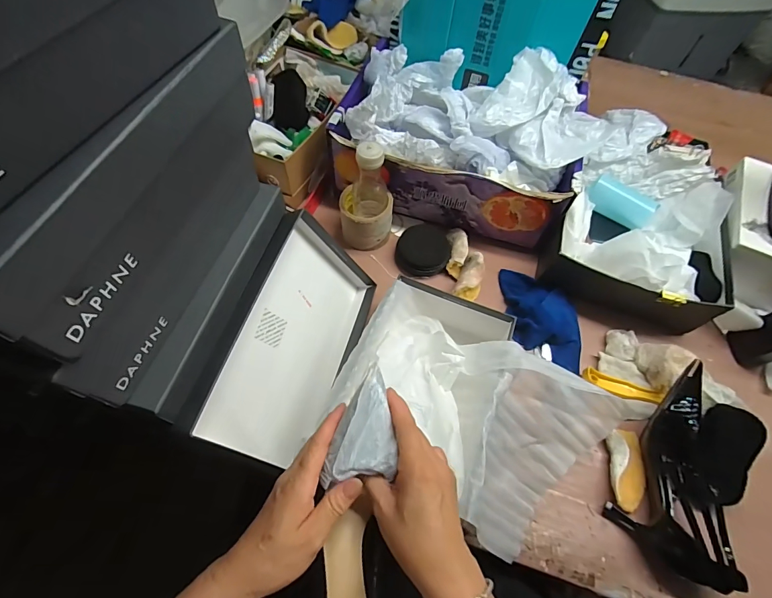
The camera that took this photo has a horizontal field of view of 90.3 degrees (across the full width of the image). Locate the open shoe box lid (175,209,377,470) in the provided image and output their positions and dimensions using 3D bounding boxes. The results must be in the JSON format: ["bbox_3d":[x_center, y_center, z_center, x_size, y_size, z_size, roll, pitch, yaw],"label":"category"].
[{"bbox_3d":[-0.116,0.054,0.515,0.045,0.192,0.305,-6,53,35],"label":"open shoe box lid"}]

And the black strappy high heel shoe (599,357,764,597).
[{"bbox_3d":[0.393,0.218,0.494,0.138,0.077,0.235,33,65,14],"label":"black strappy high heel shoe"}]

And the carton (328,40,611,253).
[{"bbox_3d":[0.138,-0.290,0.686,0.408,0.187,0.306,21,62,8],"label":"carton"}]

